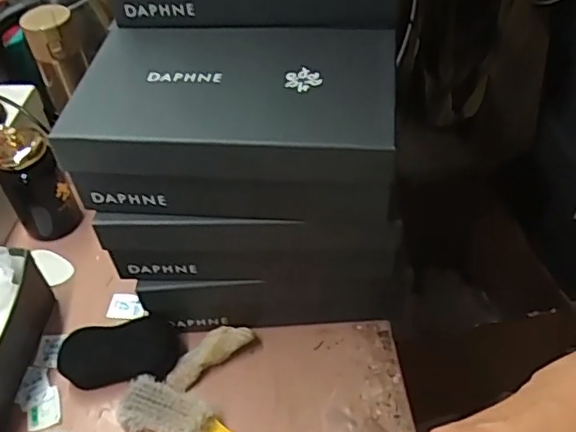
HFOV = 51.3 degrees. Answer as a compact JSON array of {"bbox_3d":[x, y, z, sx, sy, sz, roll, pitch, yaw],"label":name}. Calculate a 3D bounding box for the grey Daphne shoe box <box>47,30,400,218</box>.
[{"bbox_3d":[-0.045,-0.096,0.582,0.283,0.102,0.177,4,47,7],"label":"grey Daphne shoe box"}]

